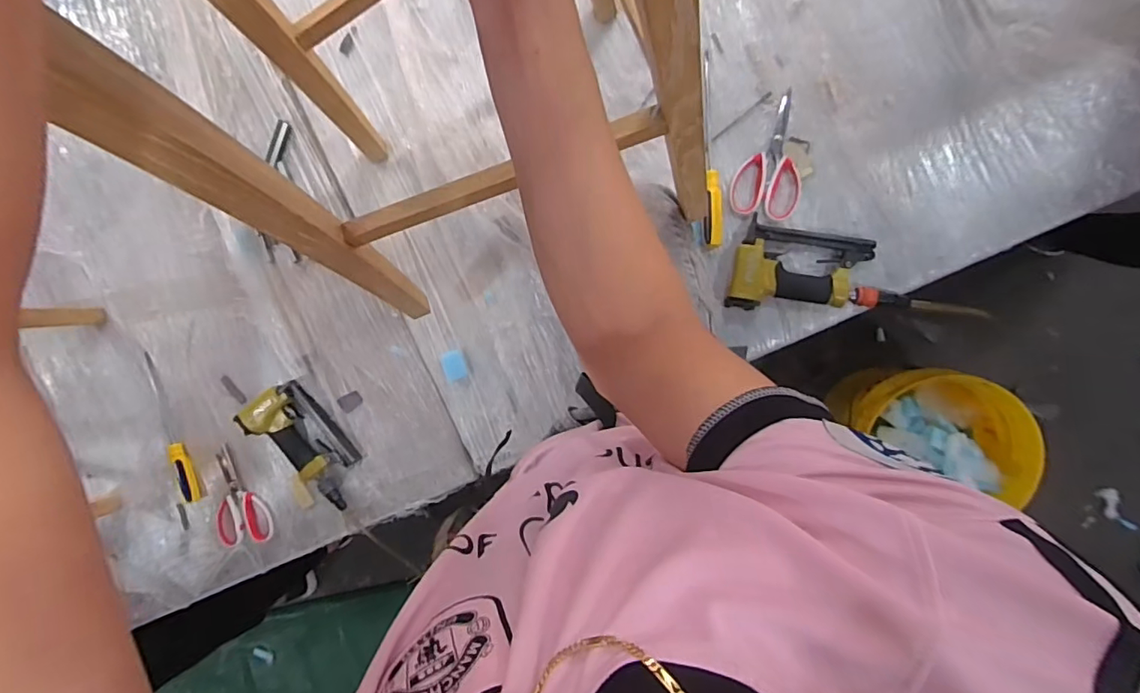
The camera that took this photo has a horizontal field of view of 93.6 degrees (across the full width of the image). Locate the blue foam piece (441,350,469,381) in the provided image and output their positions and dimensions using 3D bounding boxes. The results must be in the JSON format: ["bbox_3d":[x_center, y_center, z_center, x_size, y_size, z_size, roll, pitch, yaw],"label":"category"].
[{"bbox_3d":[-0.191,0.032,0.887,0.039,0.005,0.047,-18,91,9],"label":"blue foam piece"}]

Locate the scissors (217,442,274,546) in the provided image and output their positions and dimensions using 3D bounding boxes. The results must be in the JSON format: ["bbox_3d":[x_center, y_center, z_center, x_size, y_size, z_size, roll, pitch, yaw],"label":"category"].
[{"bbox_3d":[-0.599,0.268,0.968,0.103,0.008,0.182,-10,92,9],"label":"scissors"}]

